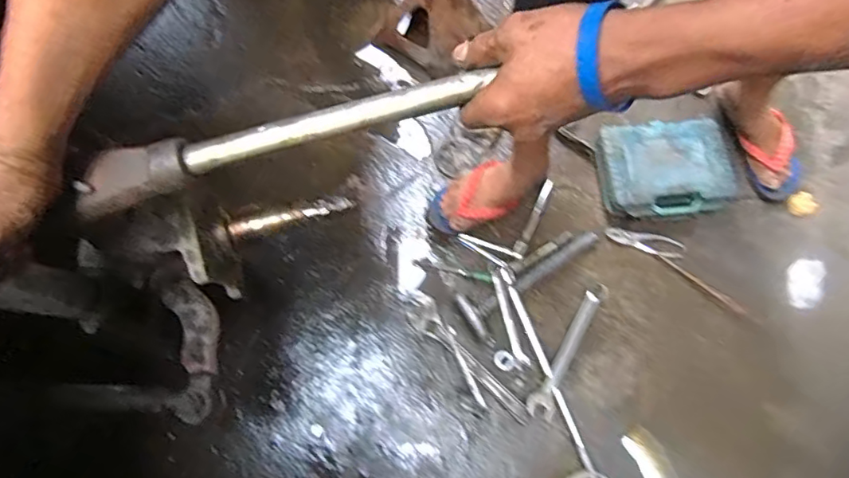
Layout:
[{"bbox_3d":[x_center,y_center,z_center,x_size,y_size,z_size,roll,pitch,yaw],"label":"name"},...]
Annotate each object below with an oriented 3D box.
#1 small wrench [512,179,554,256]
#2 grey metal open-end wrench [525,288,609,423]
[{"bbox_3d":[0.215,-0.045,1.066,0.022,0.012,0.170,27,75,7],"label":"small wrench"},{"bbox_3d":[0.259,0.193,0.992,0.050,0.014,0.275,33,68,-5],"label":"grey metal open-end wrench"}]

